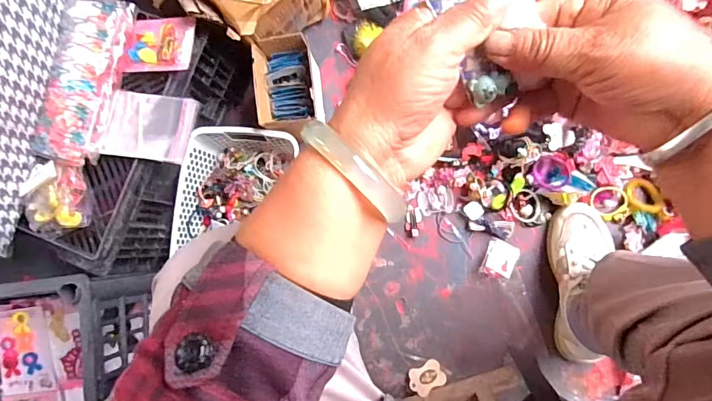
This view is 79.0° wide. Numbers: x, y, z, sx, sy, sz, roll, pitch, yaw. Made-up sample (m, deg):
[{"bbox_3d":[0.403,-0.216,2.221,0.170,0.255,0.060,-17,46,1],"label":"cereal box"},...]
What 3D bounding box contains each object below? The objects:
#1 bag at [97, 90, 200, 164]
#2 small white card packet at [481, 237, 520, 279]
[{"bbox_3d":[-0.294,-0.104,0.611,0.127,0.039,0.098,12,86,8],"label":"bag"},{"bbox_3d":[0.235,0.096,0.700,0.053,0.007,0.059,25,79,-8],"label":"small white card packet"}]

